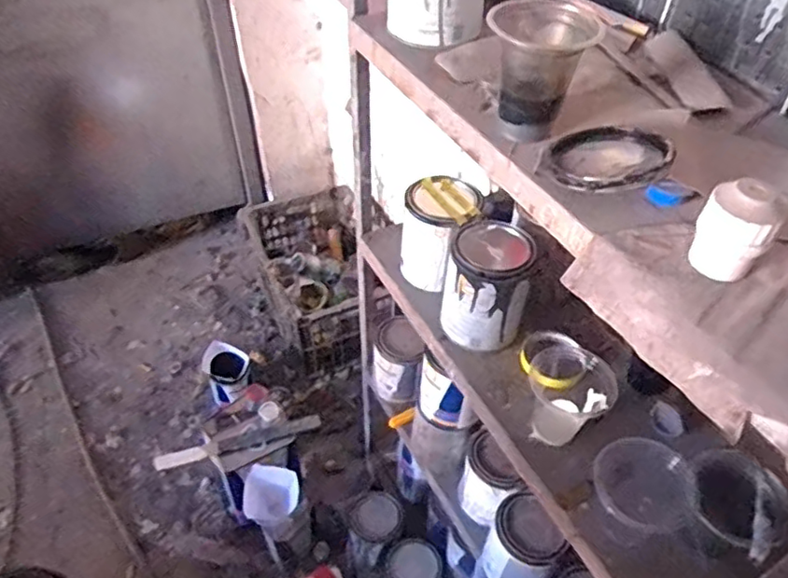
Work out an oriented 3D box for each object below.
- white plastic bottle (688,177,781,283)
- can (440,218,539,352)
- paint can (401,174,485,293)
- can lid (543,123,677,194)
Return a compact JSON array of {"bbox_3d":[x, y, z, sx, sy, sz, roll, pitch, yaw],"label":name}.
[{"bbox_3d":[0.233,-0.039,0.418,0.039,0.063,0.040,-5,46,-6],"label":"white plastic bottle"},{"bbox_3d":[0.119,-0.004,0.796,0.103,0.136,0.106,1,46,-1],"label":"can"},{"bbox_3d":[0.062,-0.079,0.882,0.097,0.121,0.106,1,46,-1],"label":"paint can"},{"bbox_3d":[0.173,-0.109,0.503,0.093,0.010,0.097,-7,38,14],"label":"can lid"}]

